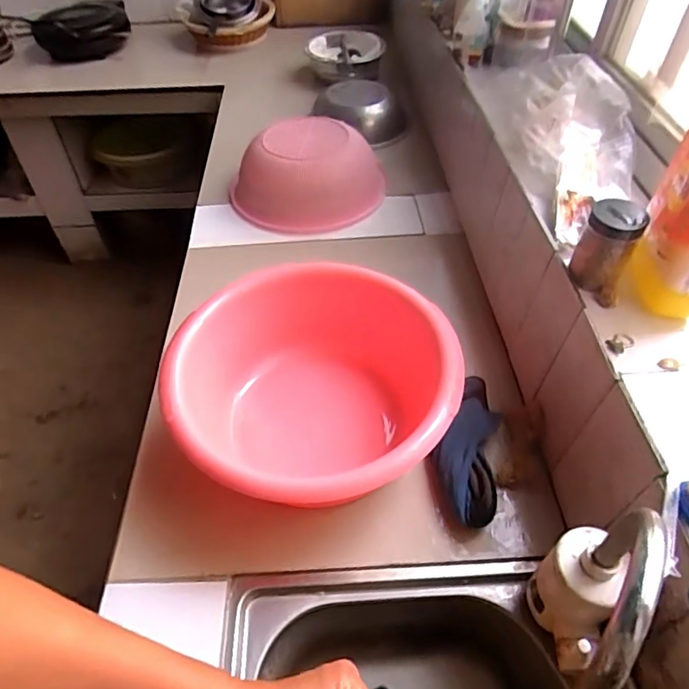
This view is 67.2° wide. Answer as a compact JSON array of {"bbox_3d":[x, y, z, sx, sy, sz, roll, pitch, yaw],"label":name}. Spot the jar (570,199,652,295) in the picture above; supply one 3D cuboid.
[{"bbox_3d":[0.290,-0.112,0.576,0.058,0.090,0.050,32,56,25],"label":"jar"}]

